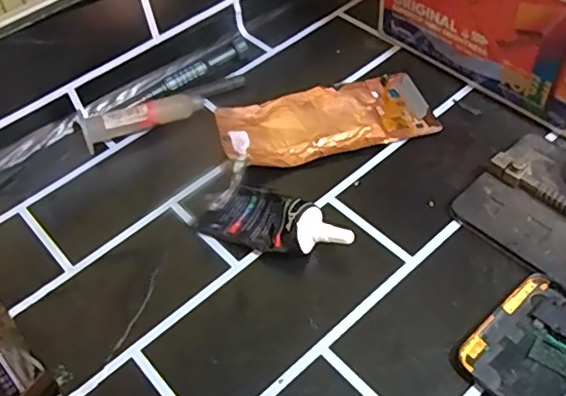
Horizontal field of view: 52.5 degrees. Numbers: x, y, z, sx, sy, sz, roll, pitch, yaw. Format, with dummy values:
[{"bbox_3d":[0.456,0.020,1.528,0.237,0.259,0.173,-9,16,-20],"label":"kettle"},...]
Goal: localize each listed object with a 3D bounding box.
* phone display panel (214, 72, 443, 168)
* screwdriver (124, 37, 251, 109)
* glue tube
[{"bbox_3d":[0.030,-0.056,0.413,0.148,0.005,0.065,-14,51,-5],"label":"phone display panel"},{"bbox_3d":[-0.072,-0.097,0.445,0.107,0.010,0.010,-35,56,-20],"label":"screwdriver"},{"bbox_3d":[-0.003,0.014,0.349,0.092,0.025,0.040,15,55,18],"label":"glue tube"}]

